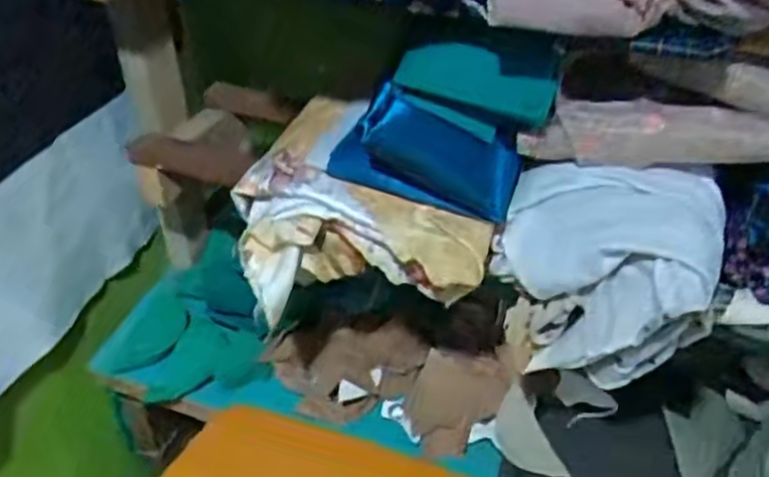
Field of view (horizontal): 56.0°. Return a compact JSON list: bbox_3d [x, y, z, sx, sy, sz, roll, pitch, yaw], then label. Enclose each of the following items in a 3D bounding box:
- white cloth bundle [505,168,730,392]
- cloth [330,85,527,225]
[{"bbox_3d":[0.188,0.040,0.628,0.176,0.173,0.122,12,39,12],"label":"white cloth bundle"},{"bbox_3d":[0.034,-0.075,0.646,0.161,0.097,0.074,21,42,22],"label":"cloth"}]

